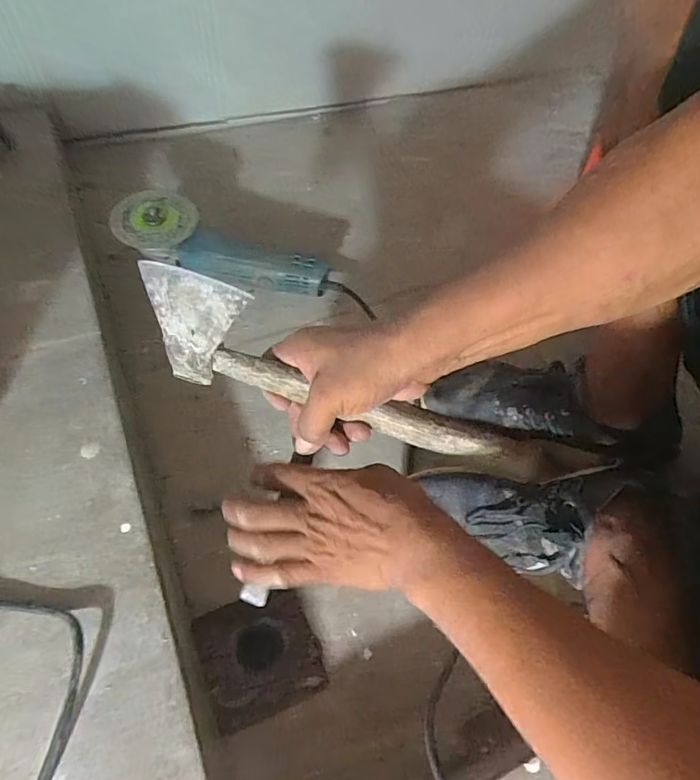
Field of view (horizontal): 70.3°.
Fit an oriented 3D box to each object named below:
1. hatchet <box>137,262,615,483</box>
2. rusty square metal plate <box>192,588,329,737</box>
[{"bbox_3d":[0.017,0.006,0.378,0.352,0.099,0.026,21,60,-3],"label":"hatchet"},{"bbox_3d":[-0.087,0.254,0.482,0.106,0.014,0.102,-18,63,-14],"label":"rusty square metal plate"}]

